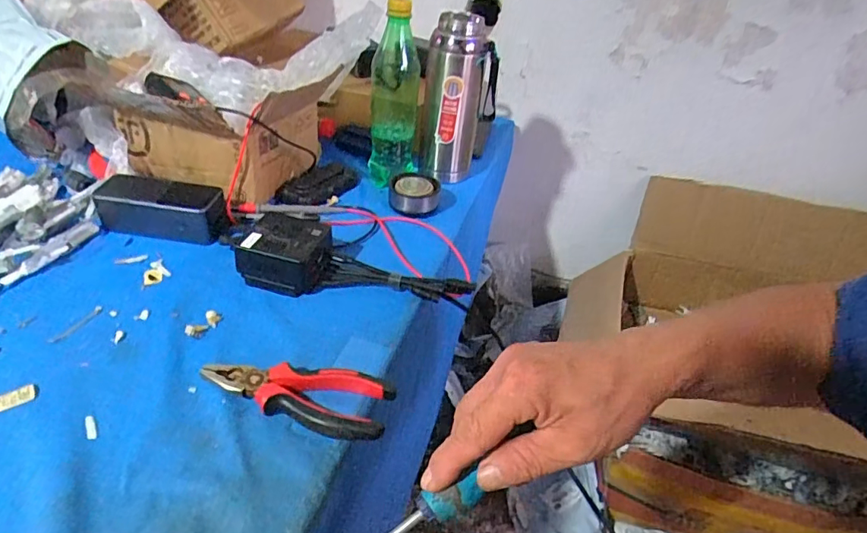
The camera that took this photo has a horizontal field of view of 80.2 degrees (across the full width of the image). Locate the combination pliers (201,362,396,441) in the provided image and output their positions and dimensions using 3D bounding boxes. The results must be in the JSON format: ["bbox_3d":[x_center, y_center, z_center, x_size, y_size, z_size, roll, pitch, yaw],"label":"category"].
[{"bbox_3d":[-0.113,0.103,0.426,0.153,0.022,0.057,12,38,6],"label":"combination pliers"}]

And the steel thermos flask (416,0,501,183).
[{"bbox_3d":[0.037,-0.235,0.726,0.103,0.215,0.071,2,36,-7],"label":"steel thermos flask"}]

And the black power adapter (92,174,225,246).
[{"bbox_3d":[-0.308,-0.067,0.591,0.131,0.045,0.059,7,38,0],"label":"black power adapter"}]

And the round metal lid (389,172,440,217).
[{"bbox_3d":[-0.025,-0.099,0.686,0.065,0.033,0.071,5,38,-4],"label":"round metal lid"}]

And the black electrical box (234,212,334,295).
[{"bbox_3d":[-0.154,-0.015,0.544,0.089,0.048,0.074,9,38,2],"label":"black electrical box"}]

